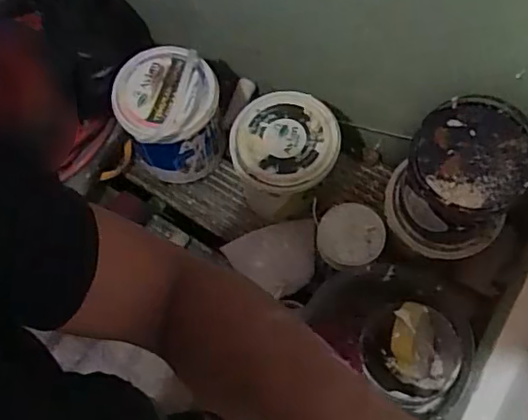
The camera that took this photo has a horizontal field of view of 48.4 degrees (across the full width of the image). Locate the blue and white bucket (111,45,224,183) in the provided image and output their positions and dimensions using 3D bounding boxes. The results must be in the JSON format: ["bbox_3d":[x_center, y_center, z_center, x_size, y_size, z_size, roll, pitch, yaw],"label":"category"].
[{"bbox_3d":[-0.172,-0.162,1.081,0.171,0.206,0.167,1,63,-2],"label":"blue and white bucket"}]

